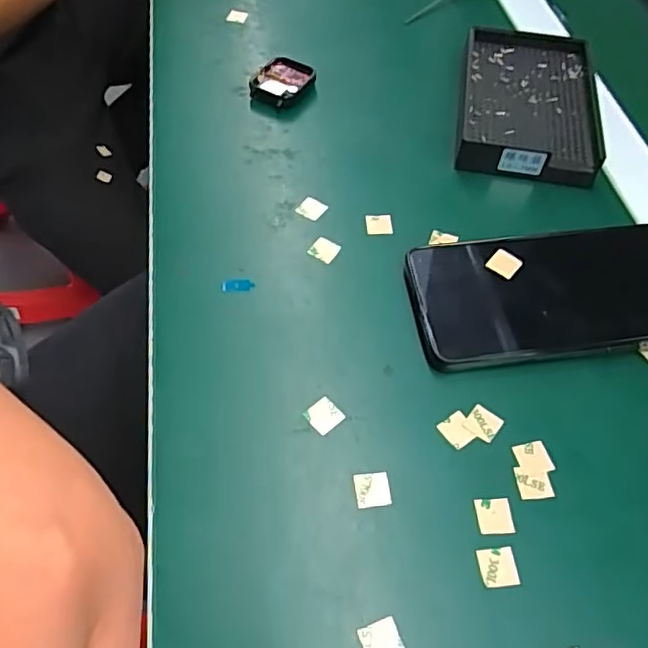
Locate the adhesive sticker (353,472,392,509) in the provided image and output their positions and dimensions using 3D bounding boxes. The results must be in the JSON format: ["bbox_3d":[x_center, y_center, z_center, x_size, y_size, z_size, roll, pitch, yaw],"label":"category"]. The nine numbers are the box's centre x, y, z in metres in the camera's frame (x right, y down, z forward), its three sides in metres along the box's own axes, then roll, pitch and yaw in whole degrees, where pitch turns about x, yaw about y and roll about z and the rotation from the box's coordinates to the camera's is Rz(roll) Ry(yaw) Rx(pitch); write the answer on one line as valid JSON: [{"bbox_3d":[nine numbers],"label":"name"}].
[{"bbox_3d":[0.022,0.075,0.268,0.016,0.004,0.016,-6,60,-3],"label":"adhesive sticker"}]

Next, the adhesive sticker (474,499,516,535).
[{"bbox_3d":[0.076,0.086,0.263,0.016,0.004,0.016,-2,58,-5],"label":"adhesive sticker"}]

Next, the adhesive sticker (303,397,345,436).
[{"bbox_3d":[0.000,0.045,0.288,0.016,0.004,0.015,-35,72,-25],"label":"adhesive sticker"}]

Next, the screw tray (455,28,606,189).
[{"bbox_3d":[0.146,-0.158,0.418,0.092,0.022,0.140,10,56,5],"label":"screw tray"}]

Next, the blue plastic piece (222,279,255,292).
[{"bbox_3d":[-0.048,-0.022,0.329,0.018,0.004,0.007,-4,56,-4],"label":"blue plastic piece"}]

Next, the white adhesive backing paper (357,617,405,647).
[{"bbox_3d":[0.023,0.126,0.232,0.015,0.004,0.015,-17,58,-12],"label":"white adhesive backing paper"}]

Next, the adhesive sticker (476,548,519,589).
[{"bbox_3d":[0.074,0.104,0.251,0.016,0.004,0.016,-4,58,-4],"label":"adhesive sticker"}]

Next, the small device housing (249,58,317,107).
[{"bbox_3d":[-0.032,-0.175,0.429,0.036,0.011,0.044,30,60,17],"label":"small device housing"}]

